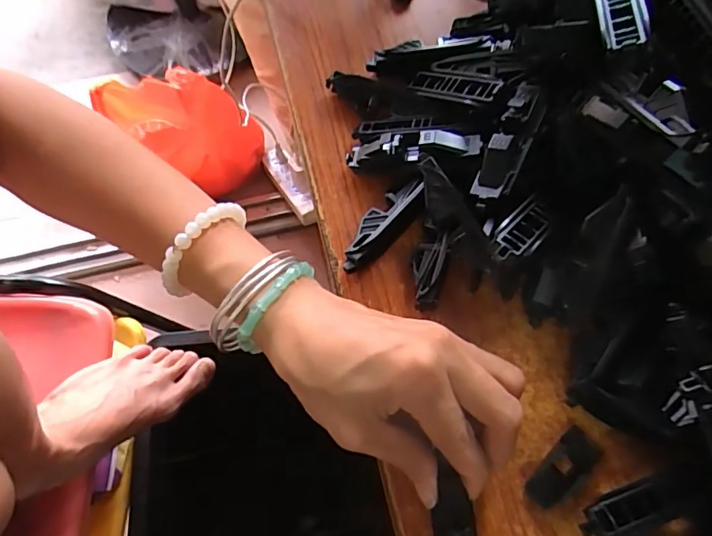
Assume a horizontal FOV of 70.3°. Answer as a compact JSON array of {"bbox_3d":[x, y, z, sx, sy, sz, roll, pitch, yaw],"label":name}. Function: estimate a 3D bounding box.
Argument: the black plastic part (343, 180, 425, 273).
[{"bbox_3d":[0.015,-0.023,0.287,0.022,0.018,0.063,42,75,15],"label":"black plastic part"}]

